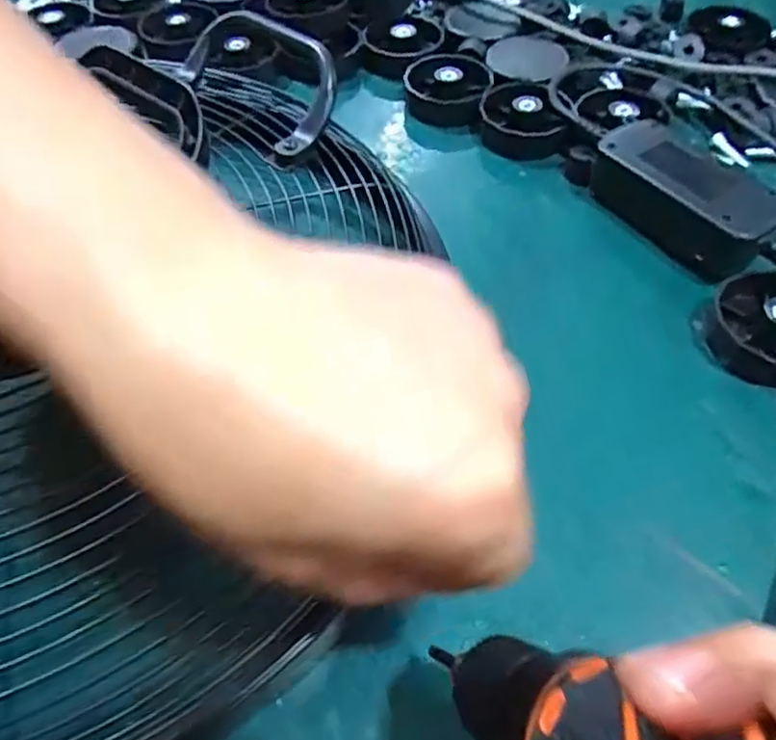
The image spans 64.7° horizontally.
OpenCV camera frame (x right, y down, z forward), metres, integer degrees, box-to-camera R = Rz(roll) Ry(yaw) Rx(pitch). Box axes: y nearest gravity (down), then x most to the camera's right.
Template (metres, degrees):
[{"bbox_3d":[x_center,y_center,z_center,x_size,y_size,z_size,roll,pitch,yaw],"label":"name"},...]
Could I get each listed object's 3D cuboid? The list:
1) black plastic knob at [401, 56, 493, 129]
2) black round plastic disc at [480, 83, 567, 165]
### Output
[{"bbox_3d":[0.048,-0.223,0.484,0.064,0.028,0.069,-1,56,2],"label":"black plastic knob"},{"bbox_3d":[0.101,-0.187,0.457,0.062,0.028,0.056,10,57,9],"label":"black round plastic disc"}]

